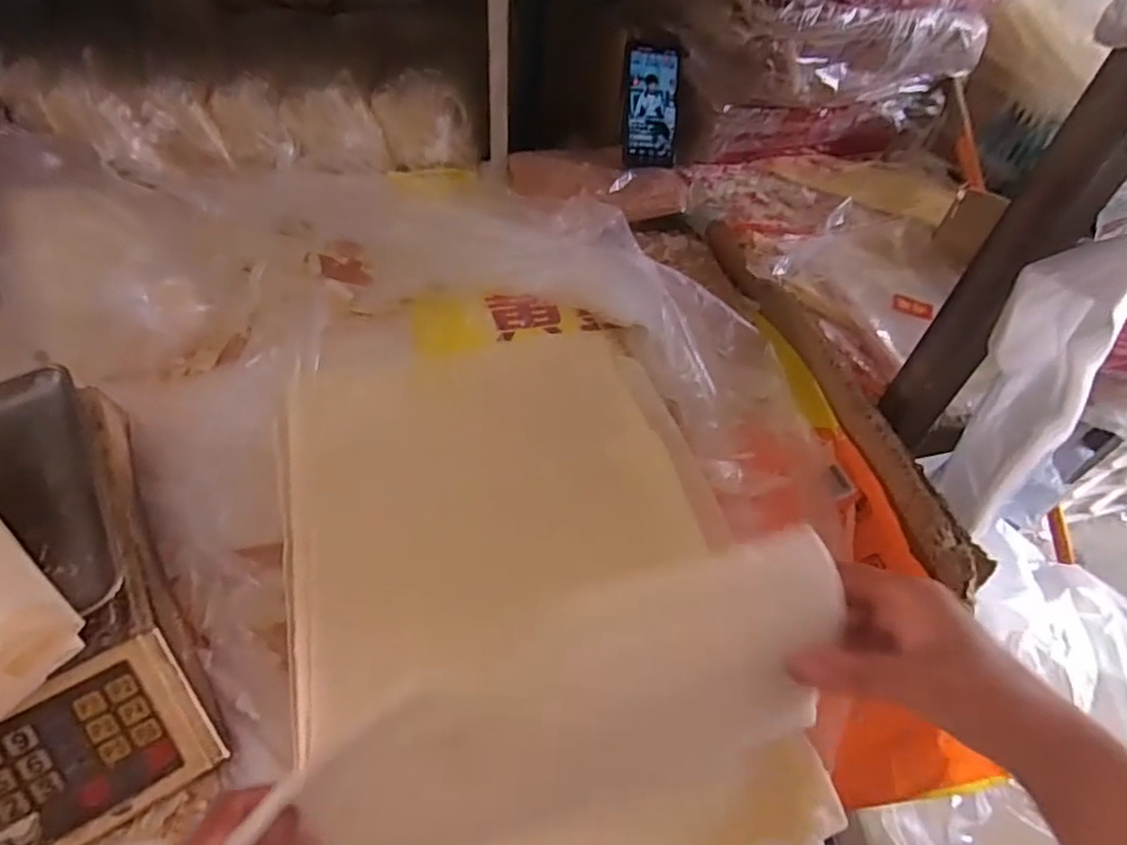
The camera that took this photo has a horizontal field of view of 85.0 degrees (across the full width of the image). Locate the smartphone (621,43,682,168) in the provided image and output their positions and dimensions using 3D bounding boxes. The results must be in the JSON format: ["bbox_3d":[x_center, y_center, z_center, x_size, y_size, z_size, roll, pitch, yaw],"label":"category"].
[{"bbox_3d":[0.120,-0.426,0.832,0.076,0.152,0.011,-1,12,-14],"label":"smartphone"}]

